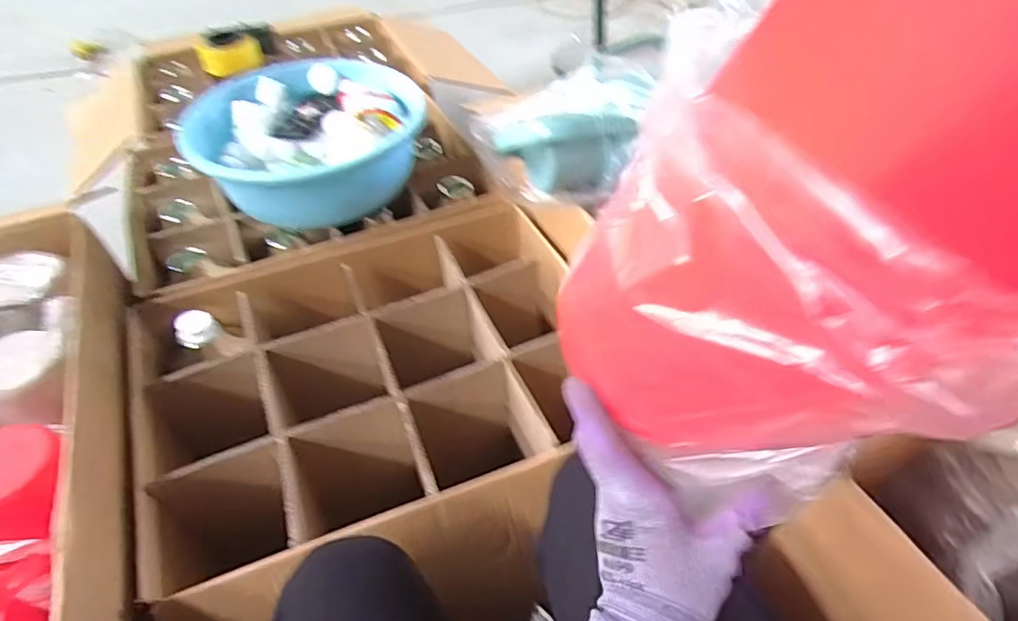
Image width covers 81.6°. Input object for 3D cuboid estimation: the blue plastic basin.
[{"bbox_3d":[-0.339,-0.293,1.034,0.362,0.154,0.362,-1,46,1],"label":"blue plastic basin"}]

